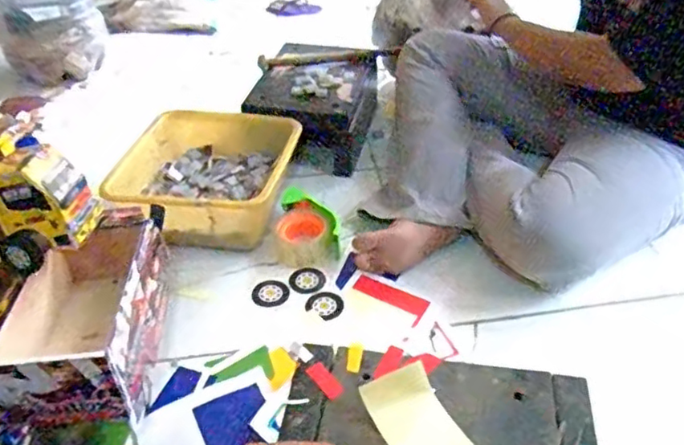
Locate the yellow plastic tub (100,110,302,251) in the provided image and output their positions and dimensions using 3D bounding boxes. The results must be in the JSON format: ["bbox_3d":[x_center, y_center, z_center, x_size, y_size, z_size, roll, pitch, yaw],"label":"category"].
[{"bbox_3d":[-0.227,-0.070,1.060,0.287,0.131,0.264,4,41,7],"label":"yellow plastic tub"}]

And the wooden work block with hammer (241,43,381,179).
[{"bbox_3d":[-0.050,-0.233,1.204,0.222,0.146,0.274,7,42,10],"label":"wooden work block with hammer"}]

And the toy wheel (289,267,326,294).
[{"bbox_3d":[-0.054,0.089,0.946,0.054,0.004,0.053,-1,41,1],"label":"toy wheel"}]

